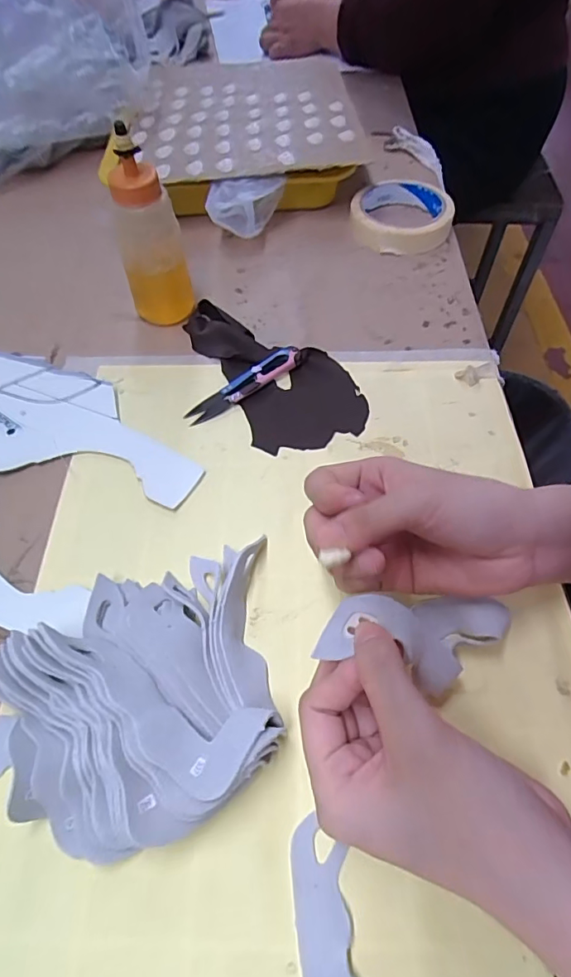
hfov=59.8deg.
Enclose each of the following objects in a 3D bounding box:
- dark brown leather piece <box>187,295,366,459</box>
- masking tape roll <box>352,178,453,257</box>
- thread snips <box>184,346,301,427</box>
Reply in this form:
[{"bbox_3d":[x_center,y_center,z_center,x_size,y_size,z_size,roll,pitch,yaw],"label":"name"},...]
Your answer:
[{"bbox_3d":[-0.008,-0.096,0.383,0.089,0.015,0.158,-24,60,-14],"label":"dark brown leather piece"},{"bbox_3d":[0.111,-0.267,0.489,0.091,0.026,0.092,0,57,0],"label":"masking tape roll"},{"bbox_3d":[-0.032,-0.080,0.374,0.097,0.013,0.020,-32,62,-18],"label":"thread snips"}]

